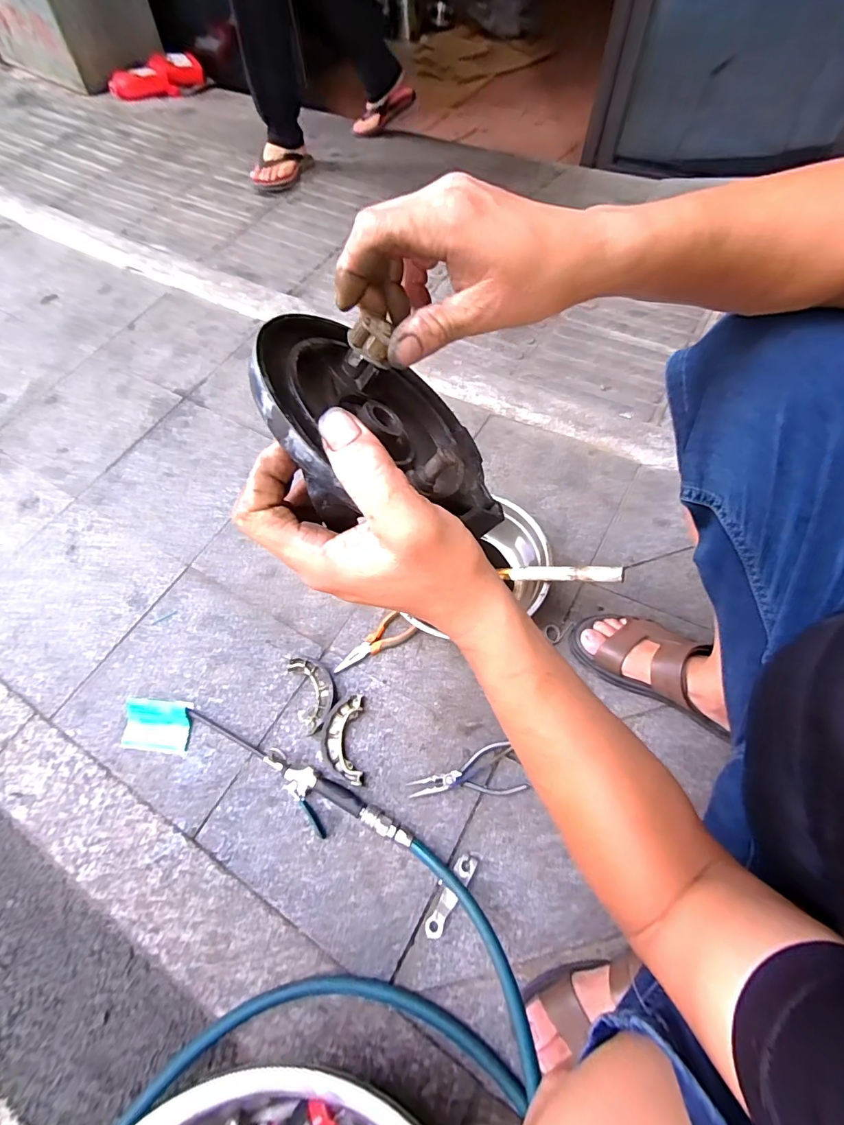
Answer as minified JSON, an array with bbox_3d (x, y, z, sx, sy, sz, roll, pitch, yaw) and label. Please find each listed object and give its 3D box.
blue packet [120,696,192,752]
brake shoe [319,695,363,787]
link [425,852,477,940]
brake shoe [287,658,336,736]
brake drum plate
[{"bbox_3d":[-0.391,0.233,0.661,0.107,0.026,0.067,4,64,5],"label":"blue packet"},{"bbox_3d":[-0.113,0.248,0.638,0.057,0.024,0.115,-4,64,1],"label":"brake shoe"},{"bbox_3d":[0.036,0.396,0.543,0.024,0.017,0.092,28,69,15],"label":"link"},{"bbox_3d":[-0.160,0.190,0.675,0.063,0.026,0.116,-18,64,-6],"label":"brake shoe"},{"bbox_3d":[-0.021,-0.081,0.265,0.154,0.038,0.141,9,50,-42],"label":"brake drum plate"}]

